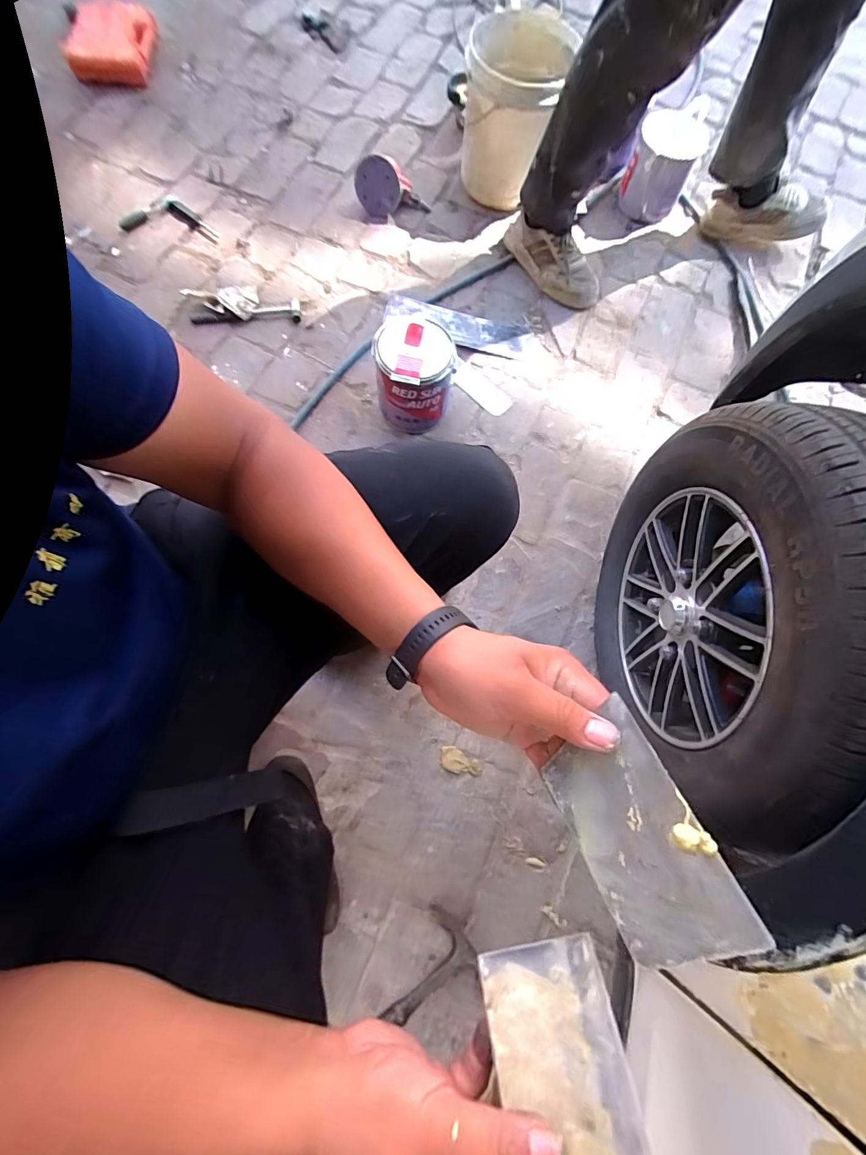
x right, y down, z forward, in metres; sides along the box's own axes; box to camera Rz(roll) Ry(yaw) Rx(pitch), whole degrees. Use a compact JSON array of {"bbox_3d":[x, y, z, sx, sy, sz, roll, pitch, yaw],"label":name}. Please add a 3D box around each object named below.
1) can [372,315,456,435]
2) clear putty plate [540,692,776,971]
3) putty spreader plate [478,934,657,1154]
[{"bbox_3d":[-0.037,-0.416,0.923,0.153,0.159,0.147,-4,75,-4],"label":"can"},{"bbox_3d":[0.114,0.147,0.258,0.074,0.006,0.123,-44,55,28],"label":"clear putty plate"},{"bbox_3d":[0.076,0.290,0.250,0.075,0.004,0.131,-14,46,3],"label":"putty spreader plate"}]

